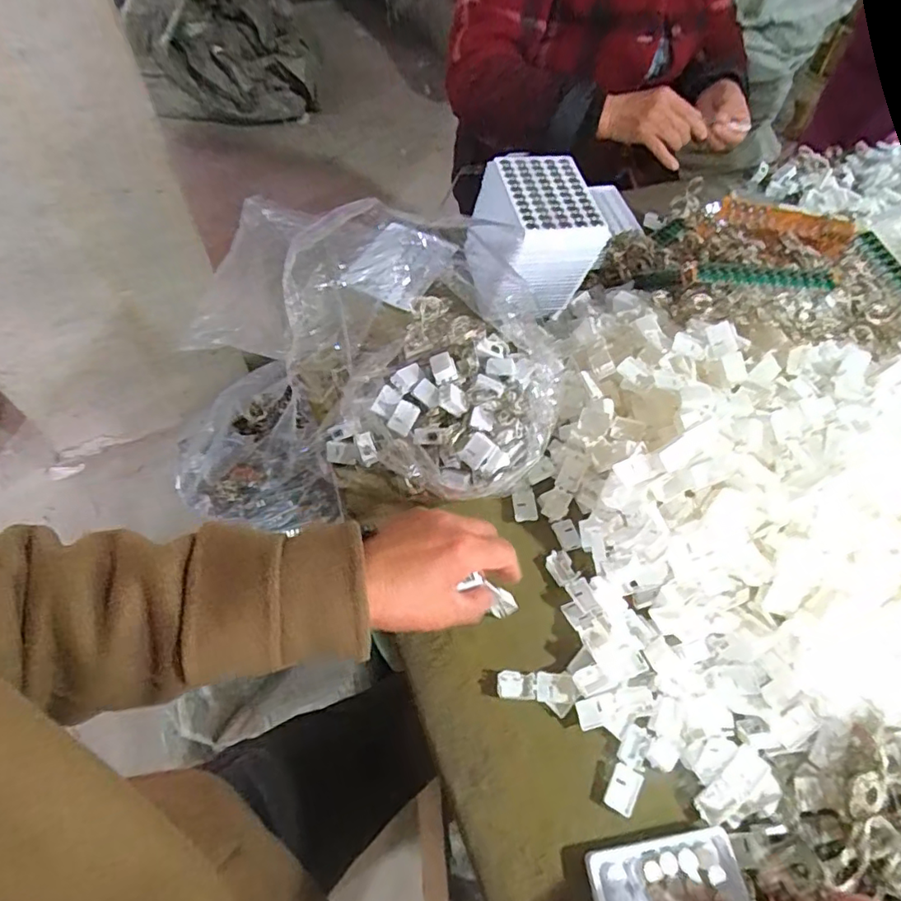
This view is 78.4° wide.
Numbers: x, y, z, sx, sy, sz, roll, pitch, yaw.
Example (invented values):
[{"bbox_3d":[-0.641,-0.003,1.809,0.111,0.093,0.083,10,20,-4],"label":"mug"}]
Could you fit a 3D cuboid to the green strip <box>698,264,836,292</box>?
[{"bbox_3d":[0.285,-0.156,0.498,0.120,0.013,0.022,6,57,0],"label":"green strip"}]

